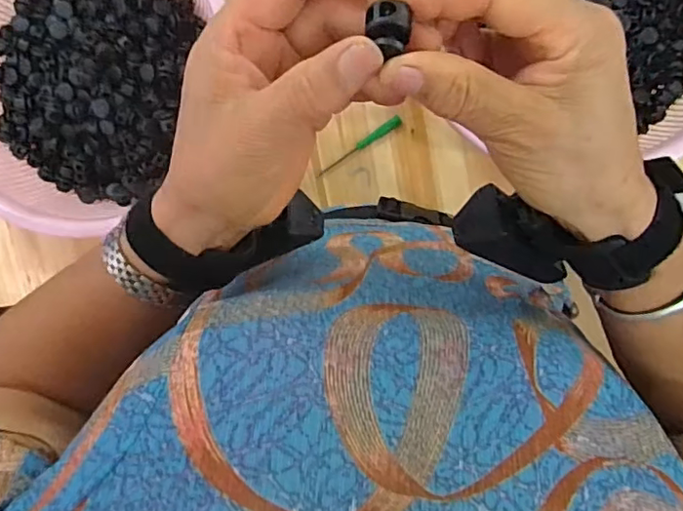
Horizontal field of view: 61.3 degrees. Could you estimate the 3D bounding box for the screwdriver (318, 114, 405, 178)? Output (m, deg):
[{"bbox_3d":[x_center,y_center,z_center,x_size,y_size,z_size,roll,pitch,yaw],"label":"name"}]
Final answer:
[{"bbox_3d":[0.016,-0.108,0.567,0.096,0.007,0.011,-31,95,7],"label":"screwdriver"}]

